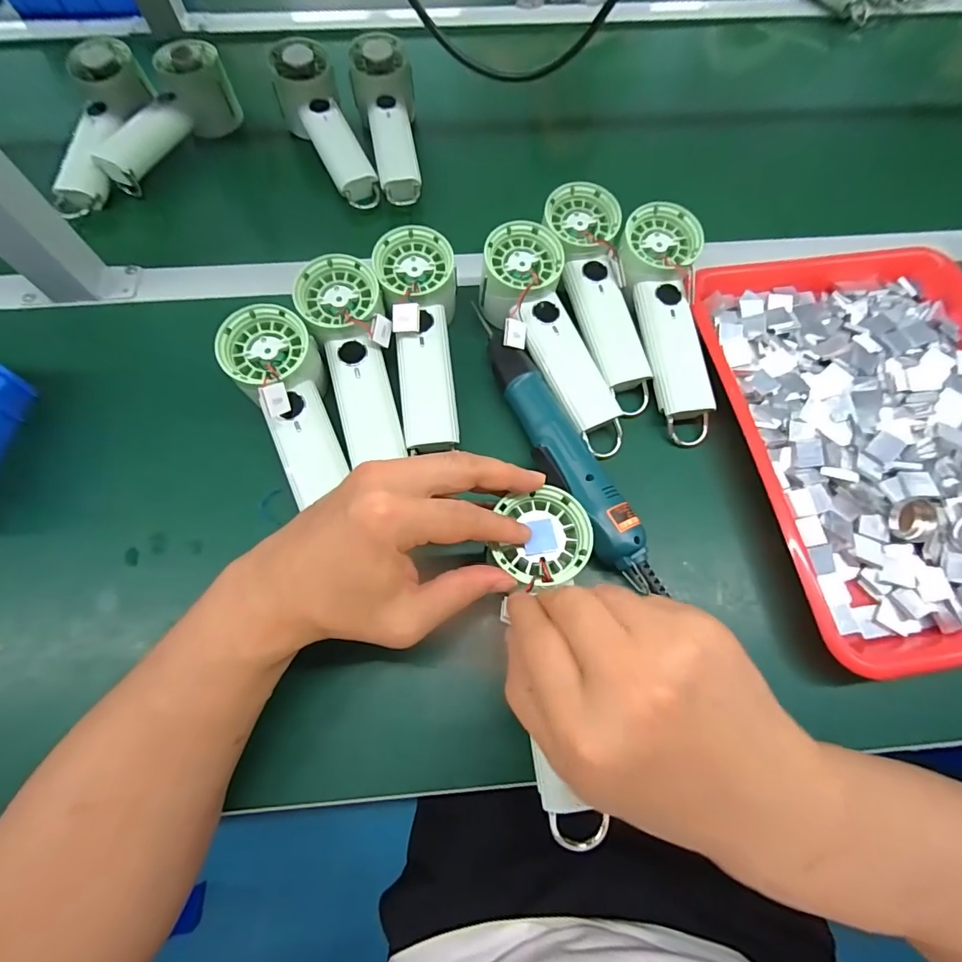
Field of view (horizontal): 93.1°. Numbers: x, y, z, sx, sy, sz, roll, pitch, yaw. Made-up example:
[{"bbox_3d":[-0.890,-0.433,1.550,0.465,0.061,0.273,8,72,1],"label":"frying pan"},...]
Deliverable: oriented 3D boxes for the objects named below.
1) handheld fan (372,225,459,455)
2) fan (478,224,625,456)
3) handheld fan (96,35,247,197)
[{"bbox_3d":[-0.046,-0.117,0.353,0.062,0.051,0.171,-6,68,-3],"label":"handheld fan"},{"bbox_3d":[0.057,-0.111,0.370,0.069,0.043,0.190,-25,85,-10],"label":"fan"},{"bbox_3d":[-0.316,-0.371,0.466,0.055,0.059,0.168,19,69,7],"label":"handheld fan"}]

